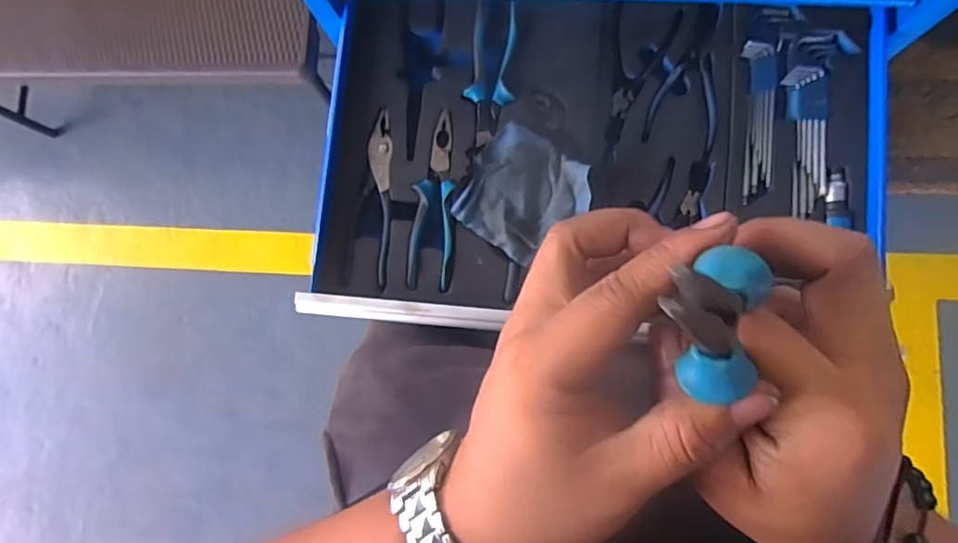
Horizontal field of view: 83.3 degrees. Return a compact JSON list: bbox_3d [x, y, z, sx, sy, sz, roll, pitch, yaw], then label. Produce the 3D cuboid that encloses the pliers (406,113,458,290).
[{"bbox_3d":[-0.050,-0.079,0.602,0.046,0.013,0.196,4,83,6],"label":"pliers"}]

